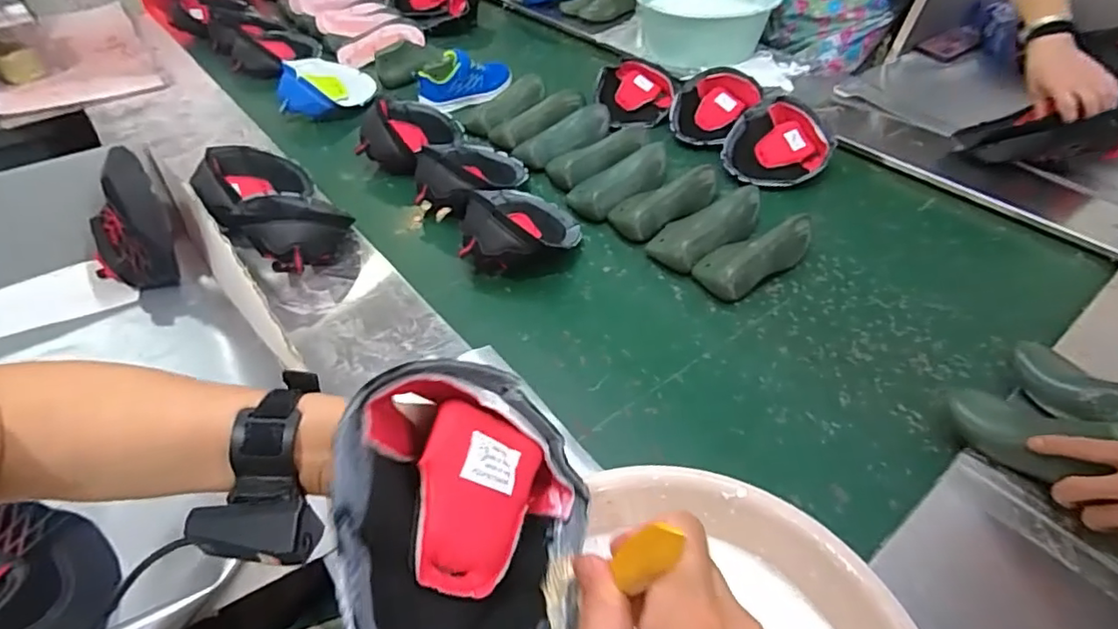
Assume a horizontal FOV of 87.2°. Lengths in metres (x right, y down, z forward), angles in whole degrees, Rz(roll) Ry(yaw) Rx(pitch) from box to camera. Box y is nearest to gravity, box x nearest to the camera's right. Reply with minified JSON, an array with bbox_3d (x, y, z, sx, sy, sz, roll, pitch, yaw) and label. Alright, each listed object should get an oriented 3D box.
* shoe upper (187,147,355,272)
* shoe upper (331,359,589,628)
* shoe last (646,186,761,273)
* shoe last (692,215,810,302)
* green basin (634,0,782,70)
[{"bbox_3d":[-0.412,-0.153,0.856,0.151,0.095,0.286,-31,53,-26],"label":"shoe upper"},{"bbox_3d":[-0.059,0.111,0.319,0.158,0.175,0.090,-12,3,-44],"label":"shoe upper"},{"bbox_3d":[0.220,-0.128,0.857,0.184,0.057,0.078,-25,50,-21],"label":"shoe last"},{"bbox_3d":[0.279,-0.088,0.821,0.185,0.059,0.090,-27,51,-23],"label":"shoe last"},{"bbox_3d":[0.335,-0.682,1.346,0.315,0.112,0.299,2,46,3],"label":"green basin"}]

